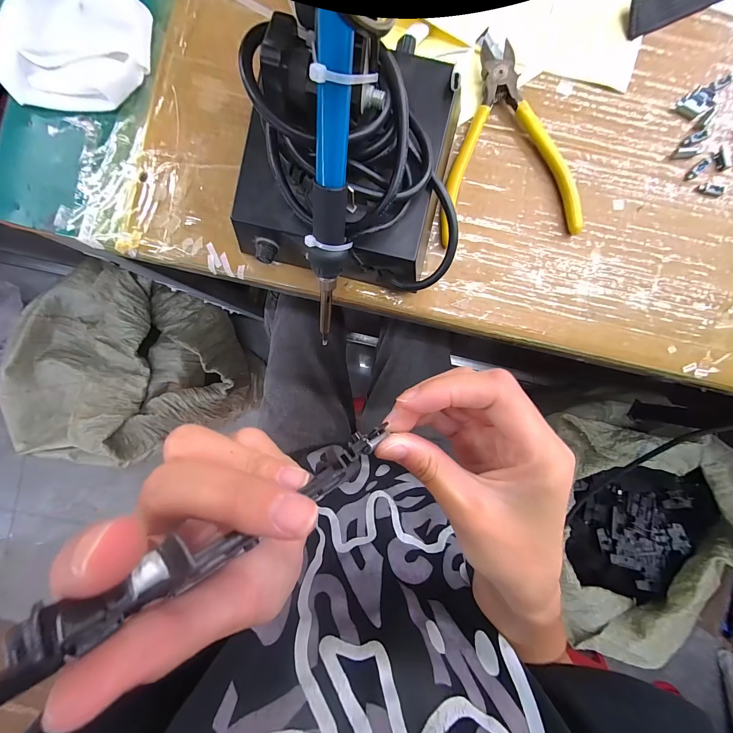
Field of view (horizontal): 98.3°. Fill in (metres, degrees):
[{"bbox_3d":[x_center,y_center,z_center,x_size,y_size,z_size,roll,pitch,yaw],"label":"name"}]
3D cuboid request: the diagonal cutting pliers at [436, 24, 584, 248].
[{"bbox_3d":[0.101,-0.175,0.243,0.103,0.012,0.154,-8,92,0],"label":"diagonal cutting pliers"}]

